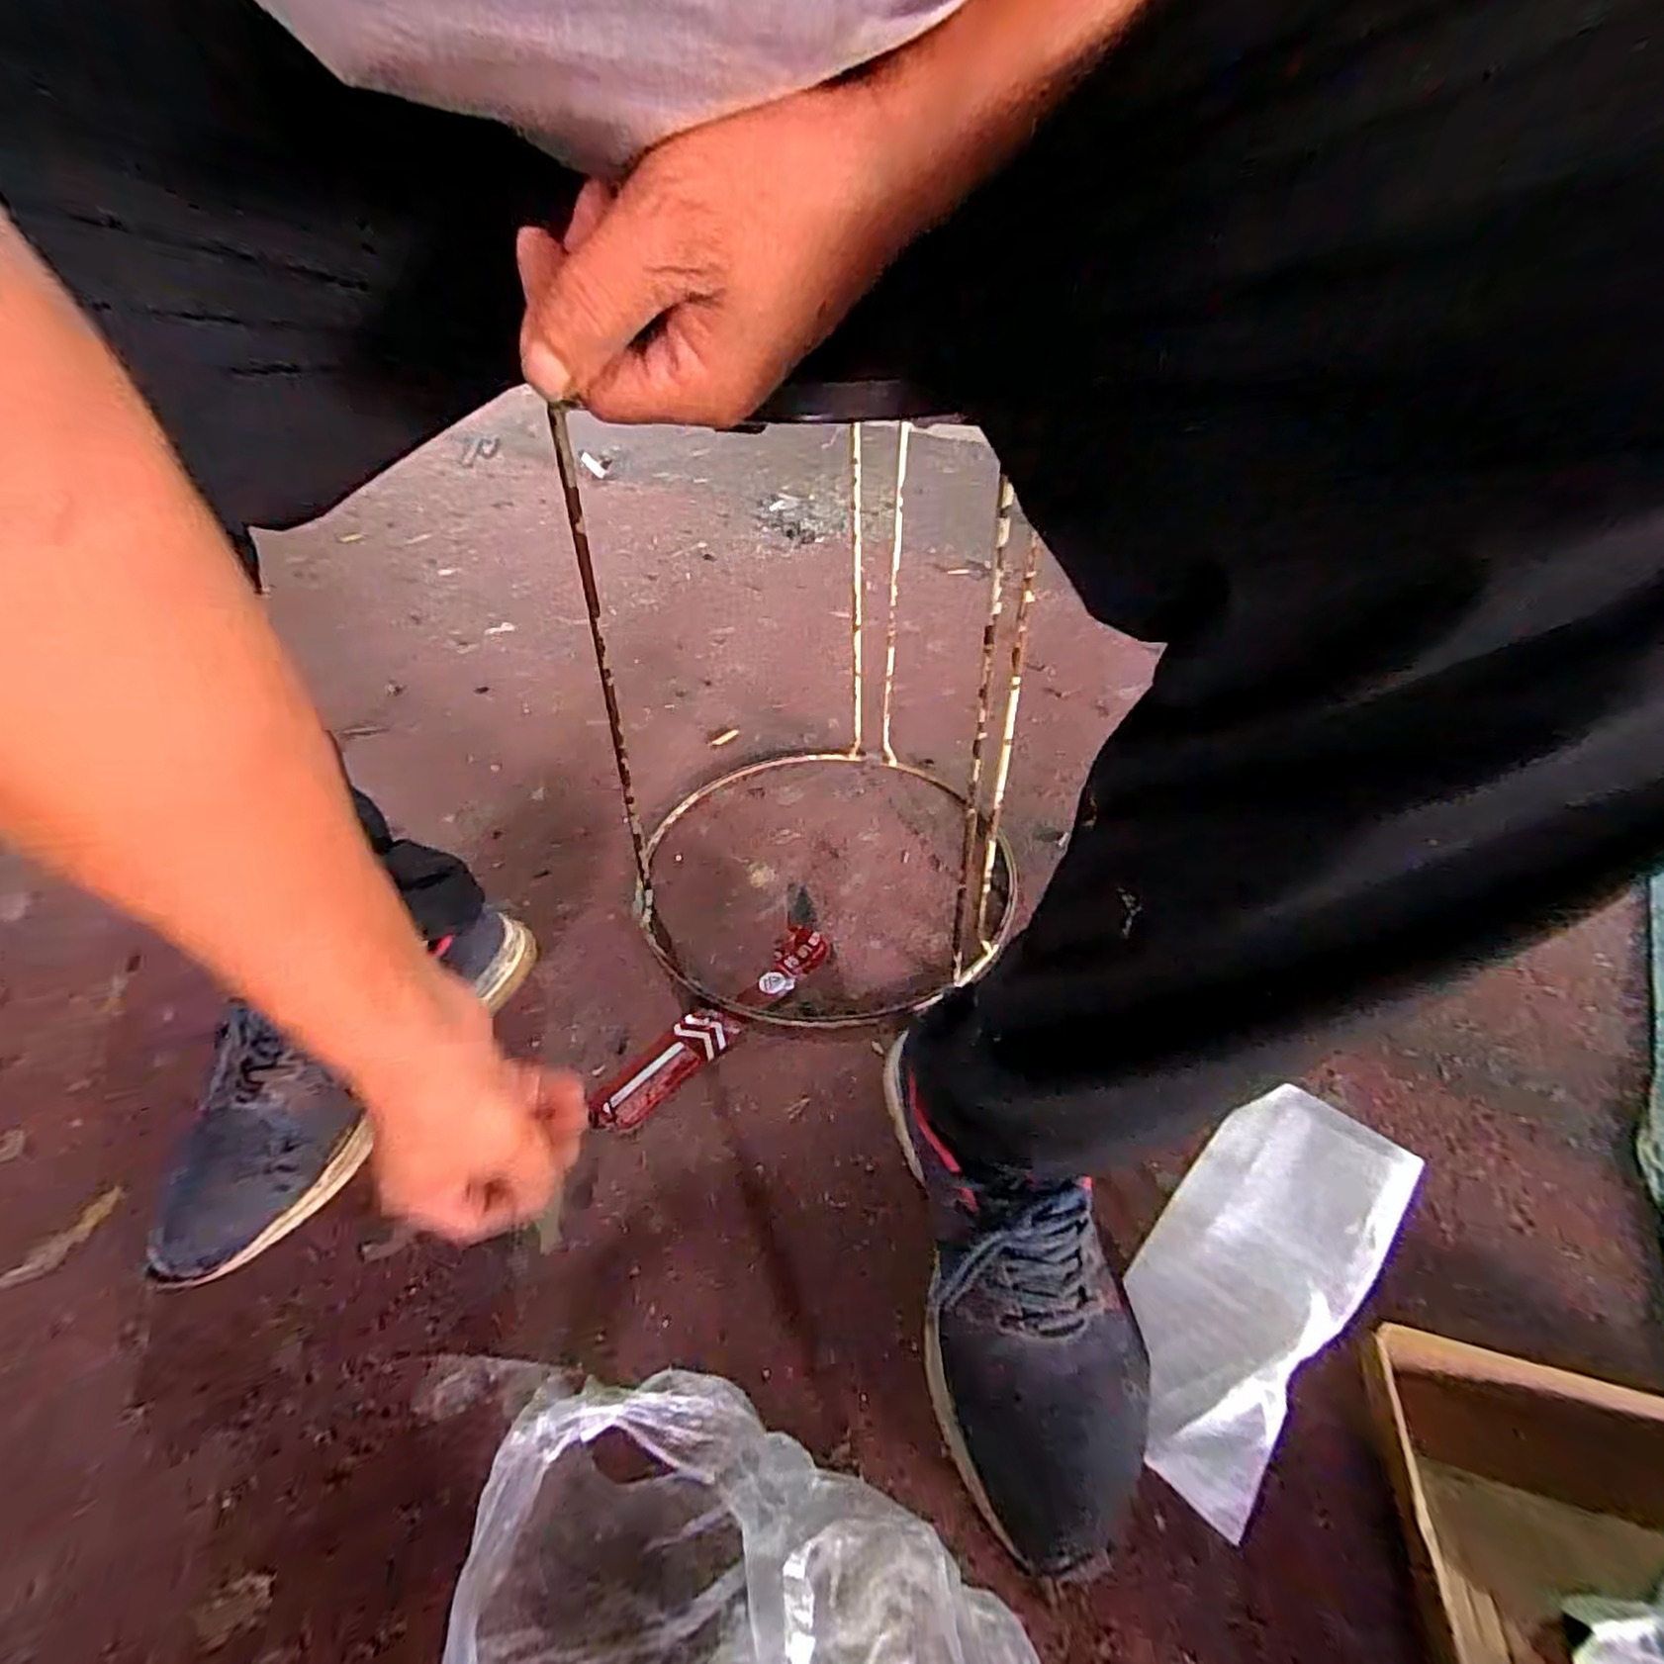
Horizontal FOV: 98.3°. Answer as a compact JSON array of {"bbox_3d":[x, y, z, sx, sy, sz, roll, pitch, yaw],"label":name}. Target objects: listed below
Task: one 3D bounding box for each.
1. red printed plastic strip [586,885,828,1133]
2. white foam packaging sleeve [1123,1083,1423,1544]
[{"bbox_3d":[-0.084,0.139,0.577,0.058,0.017,0.248,26,49,26],"label":"red printed plastic strip"},{"bbox_3d":[0.217,0.237,0.384,0.090,0.018,0.203,28,85,46],"label":"white foam packaging sleeve"}]

